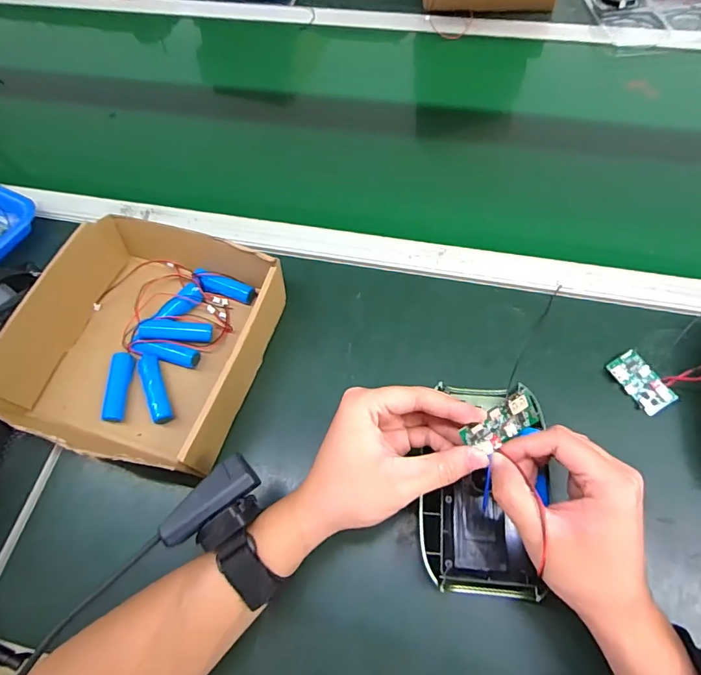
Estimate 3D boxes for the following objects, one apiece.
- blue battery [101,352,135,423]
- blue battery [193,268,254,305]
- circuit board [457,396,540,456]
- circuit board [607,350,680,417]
[{"bbox_3d":[-0.224,0.048,0.431,0.018,0.016,0.067,-1,63,3],"label":"blue battery"},{"bbox_3d":[-0.131,-0.054,0.470,0.069,0.020,0.025,14,65,10],"label":"blue battery"},{"bbox_3d":[0.103,0.059,0.304,0.054,0.030,0.009,-25,30,-6],"label":"circuit board"},{"bbox_3d":[0.264,0.042,0.407,0.032,0.013,0.057,-26,65,-9],"label":"circuit board"}]

